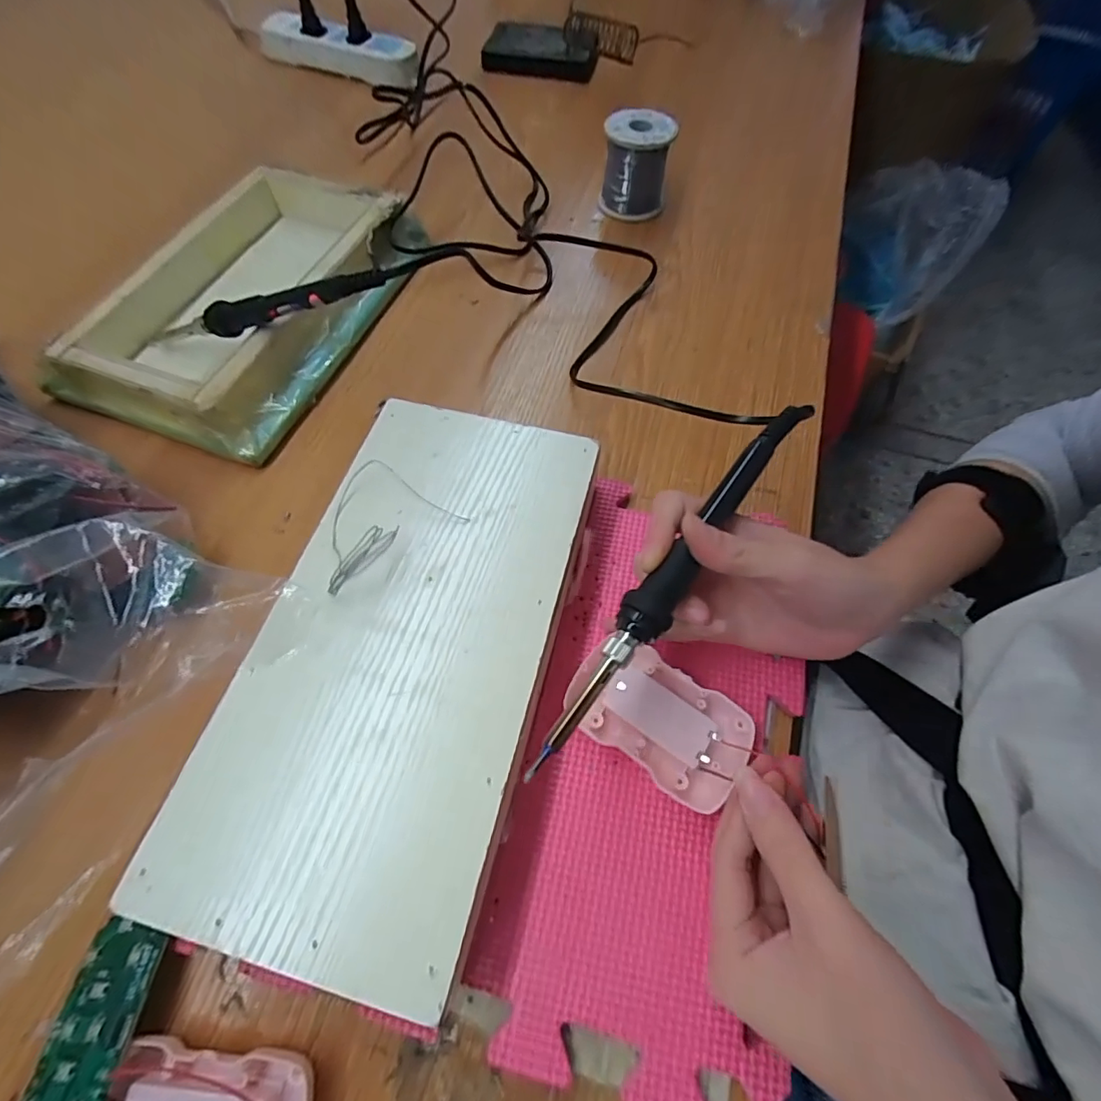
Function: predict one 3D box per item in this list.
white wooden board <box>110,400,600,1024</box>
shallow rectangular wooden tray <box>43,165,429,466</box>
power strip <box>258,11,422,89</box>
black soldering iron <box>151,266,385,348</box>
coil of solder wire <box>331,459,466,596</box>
[{"bbox_3d":[-0.069,0.037,0.244,0.133,0.008,0.261,14,63,5],"label":"white wooden board"},{"bbox_3d":[-0.230,-0.196,0.397,0.173,0.049,0.254,19,63,8],"label":"shallow rectangular wooden tray"},{"bbox_3d":[-0.244,-0.580,0.589,0.191,0.040,0.035,21,64,9],"label":"power strip"},{"bbox_3d":[-0.199,-0.162,0.344,0.206,0.017,0.016,-2,60,21],"label":"black soldering iron"},{"bbox_3d":[-0.093,-0.021,0.267,0.075,0.012,0.060,-33,68,-17],"label":"coil of solder wire"}]

